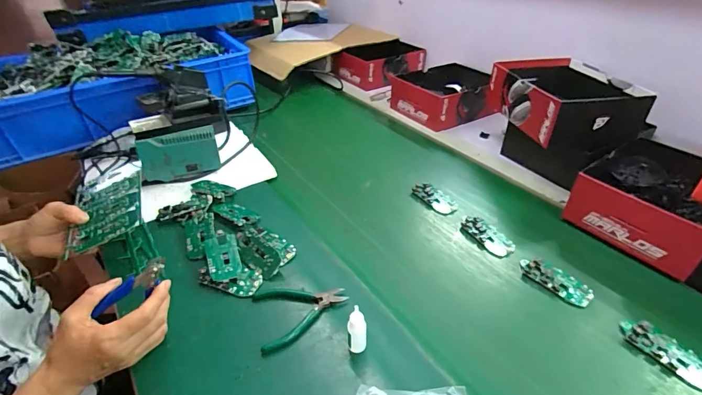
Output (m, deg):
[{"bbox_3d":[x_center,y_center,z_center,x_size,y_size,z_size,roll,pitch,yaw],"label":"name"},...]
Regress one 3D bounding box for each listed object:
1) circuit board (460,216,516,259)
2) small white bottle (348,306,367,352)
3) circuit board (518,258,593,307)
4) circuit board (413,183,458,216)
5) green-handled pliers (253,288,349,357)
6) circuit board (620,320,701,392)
[{"bbox_3d":[0.225,0.061,0.626,0.046,0.013,0.096,-20,40,-23],"label":"circuit board"},{"bbox_3d":[0.007,0.157,0.442,0.021,0.068,0.017,0,37,2],"label":"small white bottle"},{"bbox_3d":[0.296,0.118,0.548,0.043,0.011,0.098,-28,44,-31],"label":"circuit board"},{"bbox_3d":[0.159,0.001,0.708,0.047,0.010,0.092,-19,40,-22],"label":"circuit board"},{"bbox_3d":[-0.066,0.147,0.506,0.118,0.013,0.093,-12,38,-14],"label":"green-handled pliers"},{"bbox_3d":[0.380,0.185,0.452,0.043,0.013,0.098,-26,43,-29],"label":"circuit board"}]

